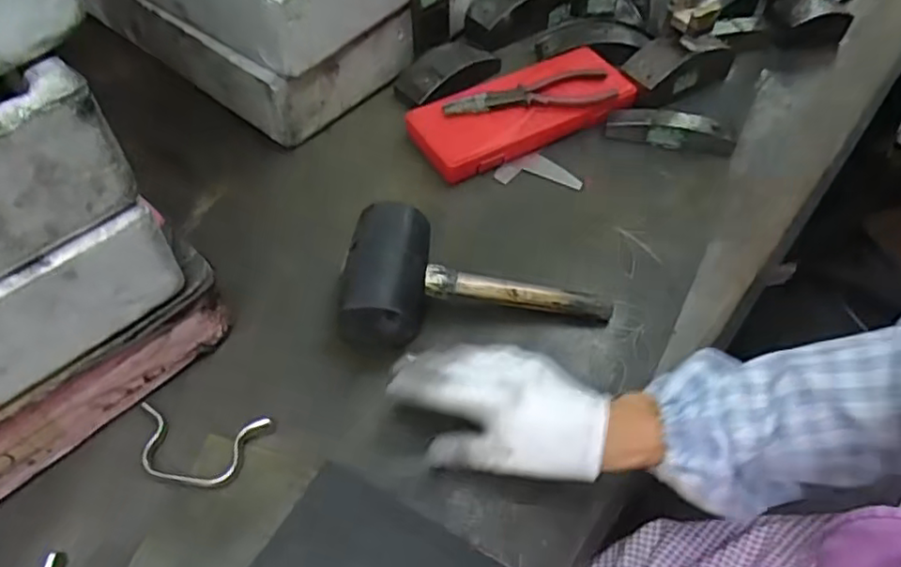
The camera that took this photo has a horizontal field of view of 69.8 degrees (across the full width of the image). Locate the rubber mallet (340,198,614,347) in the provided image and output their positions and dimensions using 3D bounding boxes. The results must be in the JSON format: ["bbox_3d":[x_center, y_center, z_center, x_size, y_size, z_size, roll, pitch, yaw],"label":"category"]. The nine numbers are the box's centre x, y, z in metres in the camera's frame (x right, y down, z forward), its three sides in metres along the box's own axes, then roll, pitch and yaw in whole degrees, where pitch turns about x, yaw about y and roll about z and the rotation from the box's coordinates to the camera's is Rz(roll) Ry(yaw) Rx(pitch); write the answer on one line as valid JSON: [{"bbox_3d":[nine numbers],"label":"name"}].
[{"bbox_3d":[0.025,0.003,0.559,0.226,0.069,0.110,5,53,1],"label":"rubber mallet"}]

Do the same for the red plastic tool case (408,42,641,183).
[{"bbox_3d":[0.081,-0.191,0.712,0.245,0.039,0.101,-23,58,-19],"label":"red plastic tool case"}]

